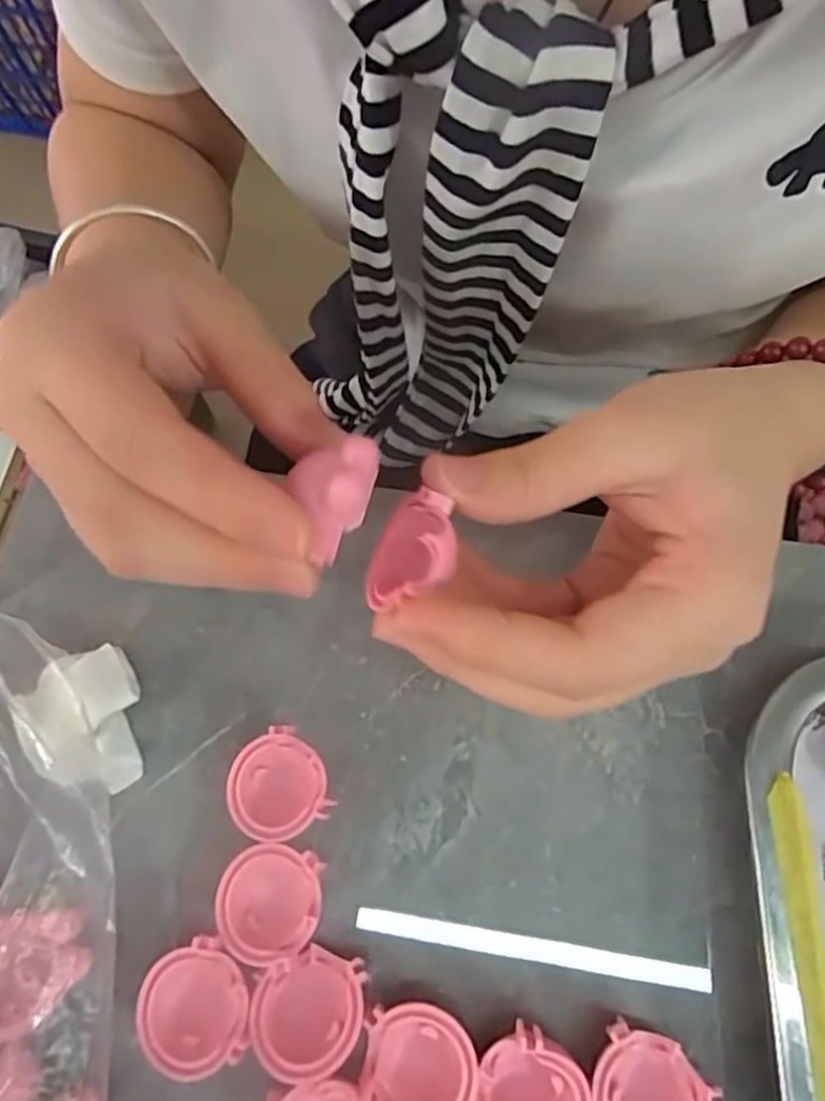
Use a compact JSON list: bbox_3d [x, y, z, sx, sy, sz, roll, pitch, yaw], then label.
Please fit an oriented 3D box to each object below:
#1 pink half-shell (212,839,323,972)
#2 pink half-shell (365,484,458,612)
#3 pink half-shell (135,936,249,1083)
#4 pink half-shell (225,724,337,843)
[{"bbox_3d":[-0.041,0.099,0.190,0.028,0.012,0.029,12,69,7],"label":"pink half-shell"},{"bbox_3d":[0.000,0.001,0.166,0.013,0.031,0.026,22,58,-36],"label":"pink half-shell"},{"bbox_3d":[-0.059,0.124,0.186,0.028,0.020,0.030,-1,68,2],"label":"pink half-shell"},{"bbox_3d":[-0.041,0.072,0.204,0.028,0.015,0.030,-1,68,2],"label":"pink half-shell"}]

